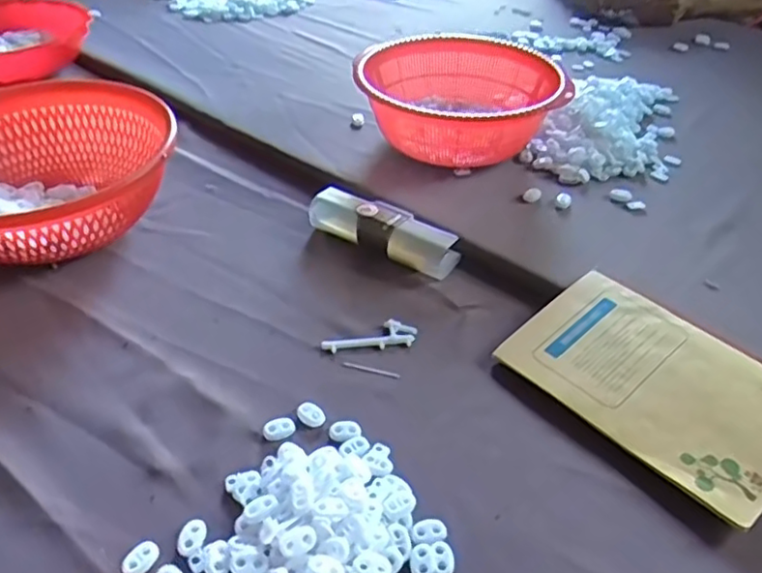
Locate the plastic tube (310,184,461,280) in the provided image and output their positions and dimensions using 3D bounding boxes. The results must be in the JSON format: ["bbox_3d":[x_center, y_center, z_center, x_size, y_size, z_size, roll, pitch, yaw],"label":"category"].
[{"bbox_3d":[0.001,-0.056,0.638,0.157,0.033,0.043,21,44,24],"label":"plastic tube"}]

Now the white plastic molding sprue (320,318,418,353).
[{"bbox_3d":[-0.010,0.041,0.546,0.079,0.005,0.027,-8,40,-9],"label":"white plastic molding sprue"}]

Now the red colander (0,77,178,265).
[{"bbox_3d":[-0.326,-0.101,0.635,0.240,0.104,0.196,-15,42,-17],"label":"red colander"}]

